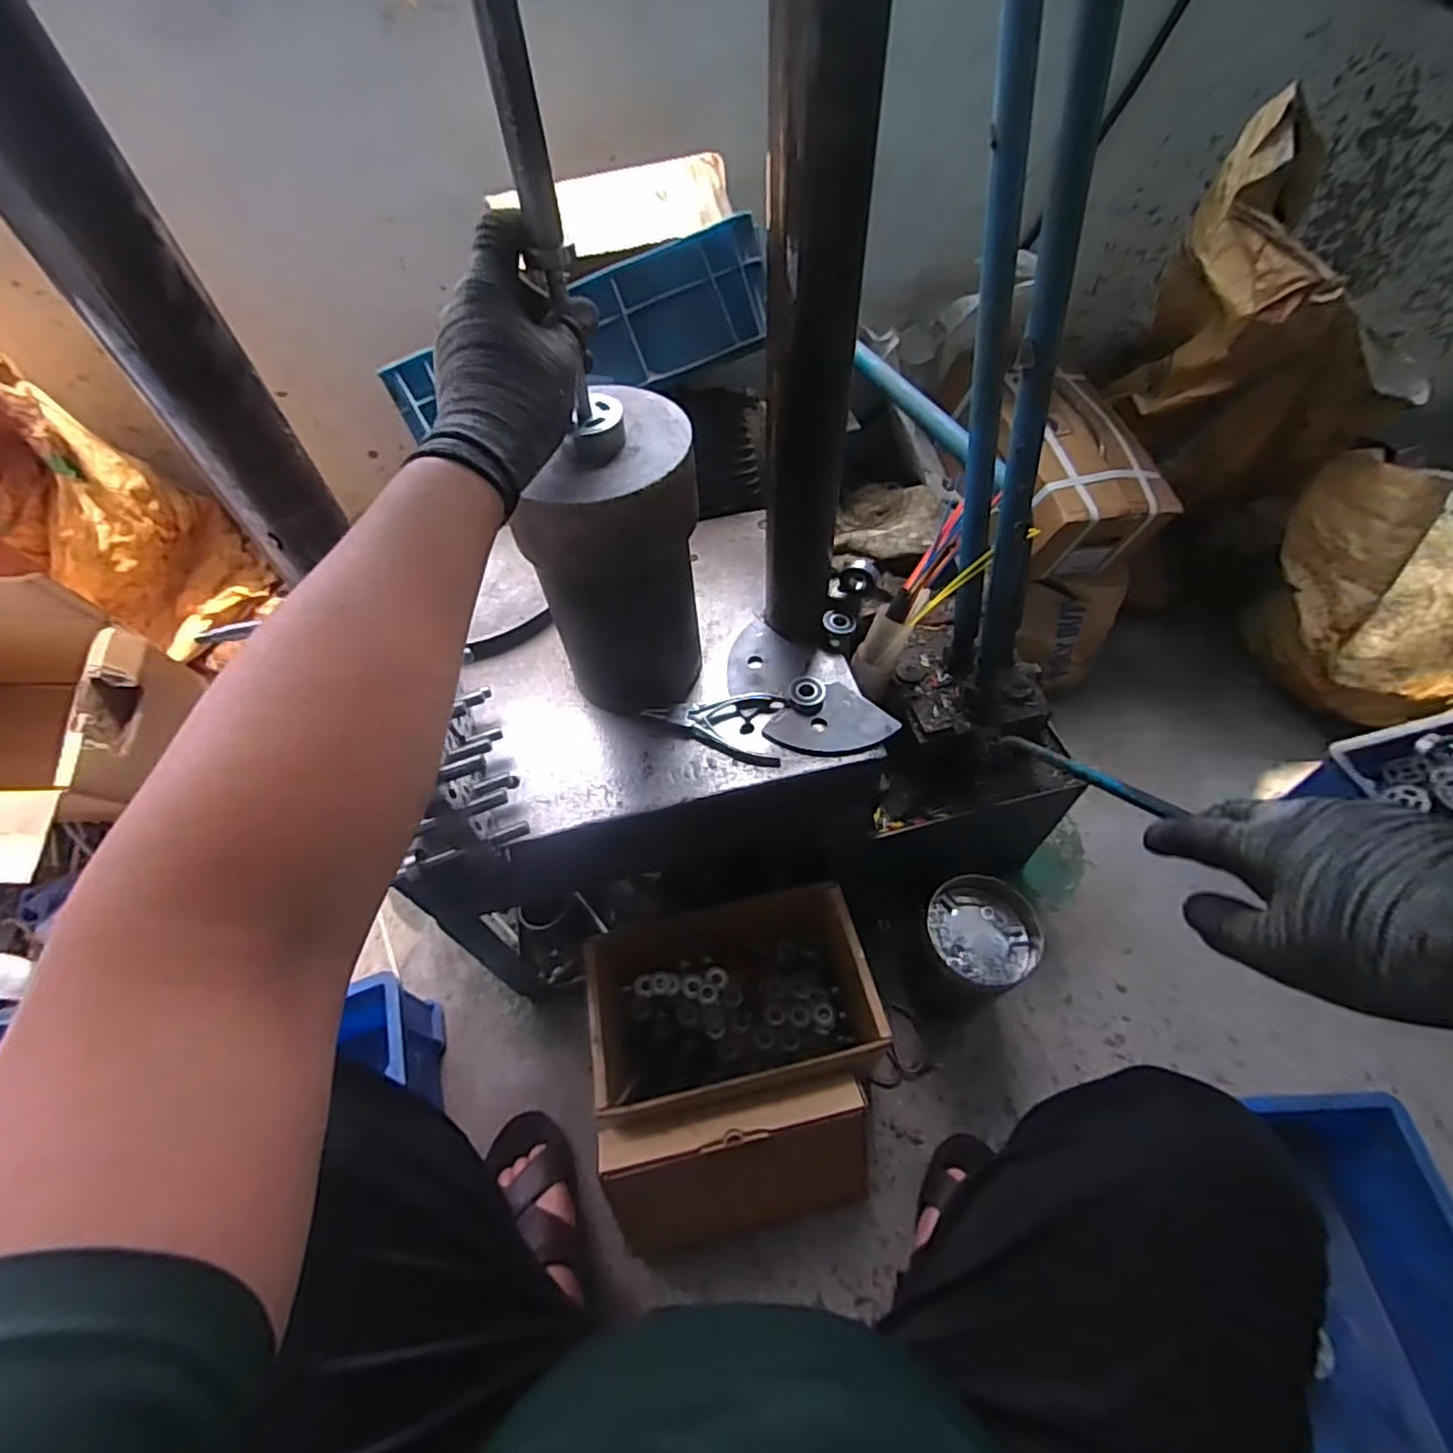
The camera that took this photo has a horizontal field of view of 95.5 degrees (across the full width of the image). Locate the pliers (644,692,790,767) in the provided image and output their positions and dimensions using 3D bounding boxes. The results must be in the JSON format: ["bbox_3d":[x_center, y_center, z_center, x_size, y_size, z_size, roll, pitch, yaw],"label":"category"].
[{"bbox_3d":[-0.008,-0.009,0.631,0.127,0.021,0.074,10,56,10],"label":"pliers"}]

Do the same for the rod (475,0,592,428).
[{"bbox_3d":[-0.103,-0.290,0.365,0.021,0.243,0.016,-19,53,-11],"label":"rod"}]

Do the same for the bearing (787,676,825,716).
[{"bbox_3d":[0.079,-0.029,0.649,0.035,0.020,0.036,-2,54,2],"label":"bearing"}]

